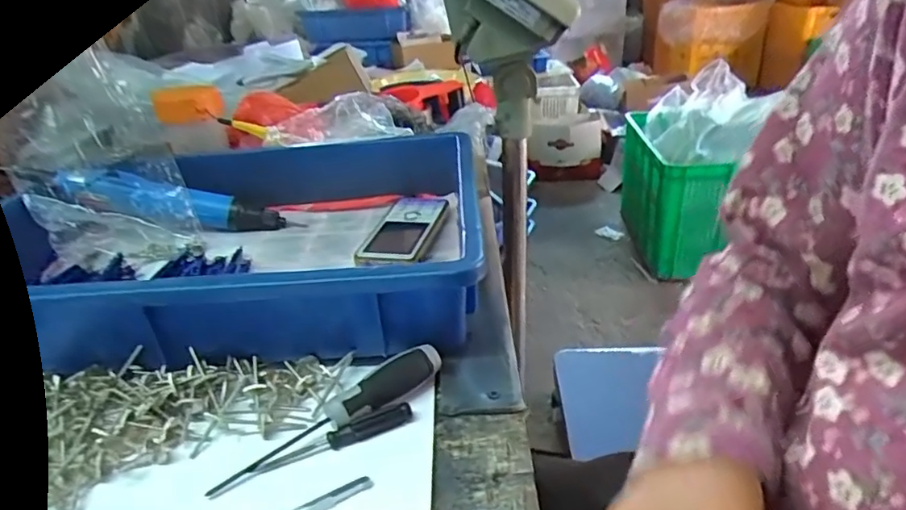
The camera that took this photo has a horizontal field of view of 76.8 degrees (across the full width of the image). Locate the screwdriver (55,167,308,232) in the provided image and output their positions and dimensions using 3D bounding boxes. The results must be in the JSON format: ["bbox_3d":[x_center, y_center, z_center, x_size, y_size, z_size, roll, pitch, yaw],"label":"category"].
[{"bbox_3d":[-0.274,-0.052,0.573,0.219,0.035,0.036,11,26,-11],"label":"screwdriver"}]

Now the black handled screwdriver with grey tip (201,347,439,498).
[{"bbox_3d":[-0.069,0.091,0.335,0.143,0.021,0.022,-22,32,-30],"label":"black handled screwdriver with grey tip"}]

